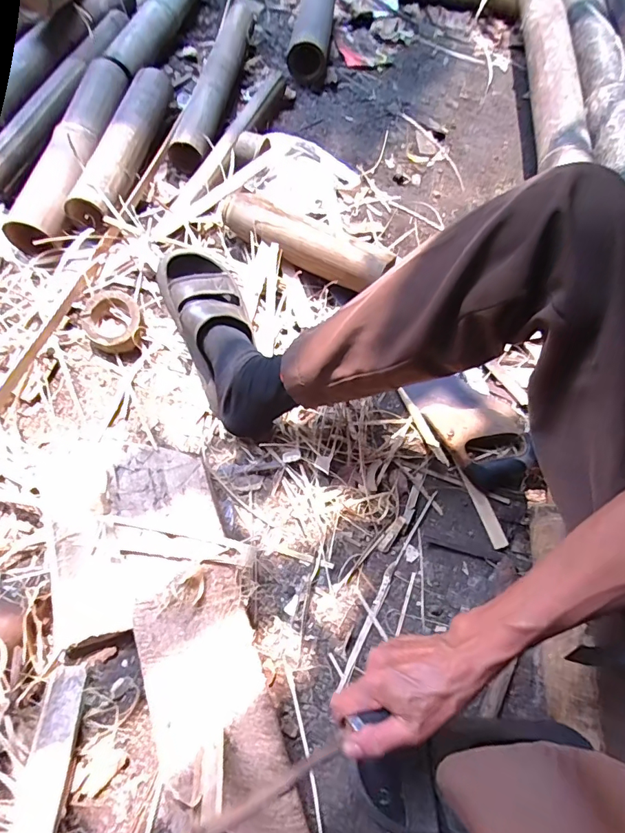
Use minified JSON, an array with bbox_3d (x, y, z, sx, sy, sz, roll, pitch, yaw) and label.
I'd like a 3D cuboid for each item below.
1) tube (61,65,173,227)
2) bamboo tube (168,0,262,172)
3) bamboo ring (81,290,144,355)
[{"bbox_3d":[-0.342,-0.499,0.829,0.078,0.060,0.422,6,65,-1],"label":"tube"},{"bbox_3d":[-0.190,-0.766,0.990,0.079,0.065,0.629,9,65,1],"label":"bamboo tube"},{"bbox_3d":[-0.306,-0.147,0.701,0.086,0.033,0.112,-19,68,-12],"label":"bamboo ring"}]

